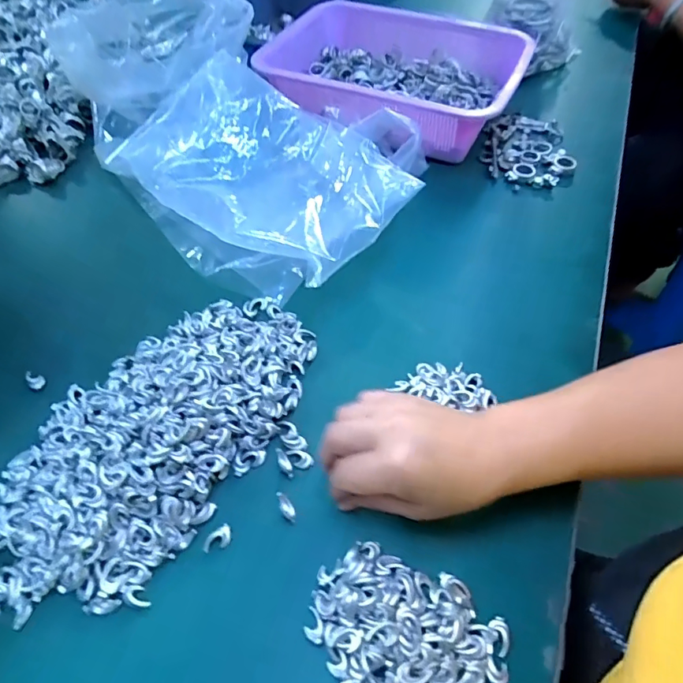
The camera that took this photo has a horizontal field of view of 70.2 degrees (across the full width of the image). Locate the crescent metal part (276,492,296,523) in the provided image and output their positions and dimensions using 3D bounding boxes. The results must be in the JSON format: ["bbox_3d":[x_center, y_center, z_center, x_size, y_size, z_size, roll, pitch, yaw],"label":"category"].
[{"bbox_3d":[-0.038,0.113,0.334,0.009,0.005,0.022,-31,61,-22],"label":"crescent metal part"}]

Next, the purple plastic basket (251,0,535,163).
[{"bbox_3d":[0.048,-0.323,0.584,0.302,0.074,0.191,19,56,13],"label":"purple plastic basket"}]

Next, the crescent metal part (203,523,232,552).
[{"bbox_3d":[-0.082,0.133,0.324,0.021,0.004,0.013,-36,63,-25],"label":"crescent metal part"}]

